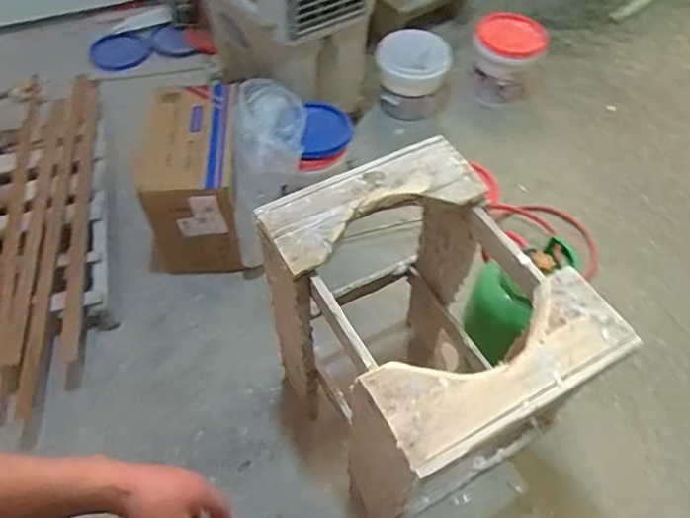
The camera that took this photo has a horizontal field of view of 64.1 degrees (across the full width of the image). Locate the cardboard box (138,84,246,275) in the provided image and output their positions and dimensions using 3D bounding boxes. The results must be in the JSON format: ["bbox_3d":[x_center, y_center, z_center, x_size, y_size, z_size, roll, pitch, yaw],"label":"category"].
[{"bbox_3d":[-0.473,-0.236,1.726,0.300,0.426,0.449,-4,53,-6],"label":"cardboard box"}]

